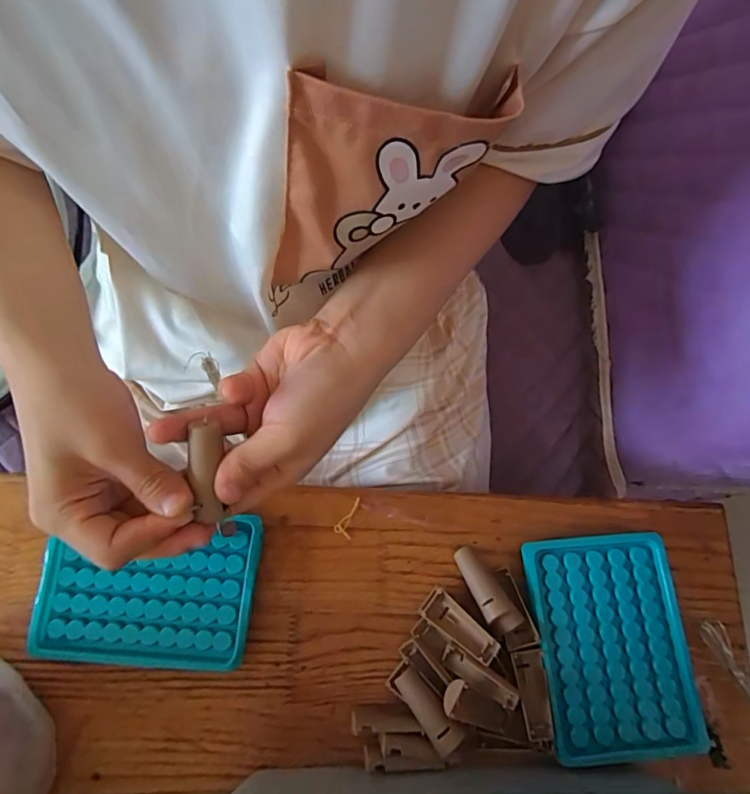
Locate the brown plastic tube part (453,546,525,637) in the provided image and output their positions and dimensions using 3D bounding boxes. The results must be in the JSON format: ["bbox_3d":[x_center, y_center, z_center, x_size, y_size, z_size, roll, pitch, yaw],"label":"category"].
[{"bbox_3d":[0.073,0.129,0.326,0.020,0.016,0.058,-27,57,-10],"label":"brown plastic tube part"}]

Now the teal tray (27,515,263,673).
[{"bbox_3d":[-0.147,0.128,0.320,0.135,0.023,0.089,1,73,-2],"label":"teal tray"}]

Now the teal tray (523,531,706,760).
[{"bbox_3d":[0.154,0.162,0.323,0.094,0.021,0.130,-4,74,-3],"label":"teal tray"}]

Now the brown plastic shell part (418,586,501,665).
[{"bbox_3d":[0.055,0.148,0.314,0.052,0.008,0.021,34,74,29],"label":"brown plastic shell part"}]

